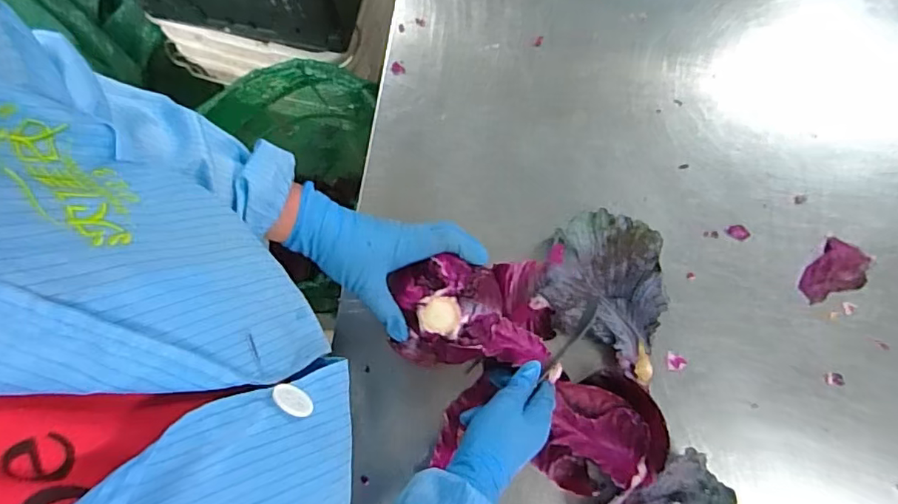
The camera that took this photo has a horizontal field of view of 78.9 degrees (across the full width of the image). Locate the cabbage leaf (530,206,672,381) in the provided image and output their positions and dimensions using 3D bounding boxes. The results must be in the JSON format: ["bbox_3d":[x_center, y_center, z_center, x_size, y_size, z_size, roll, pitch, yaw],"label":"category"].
[{"bbox_3d":[0.168,0.039,0.598,0.137,0.061,0.160,18,79,3],"label":"cabbage leaf"}]

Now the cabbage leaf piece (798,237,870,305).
[{"bbox_3d":[0.448,0.027,0.632,0.058,0.005,0.085,39,80,6],"label":"cabbage leaf piece"}]

